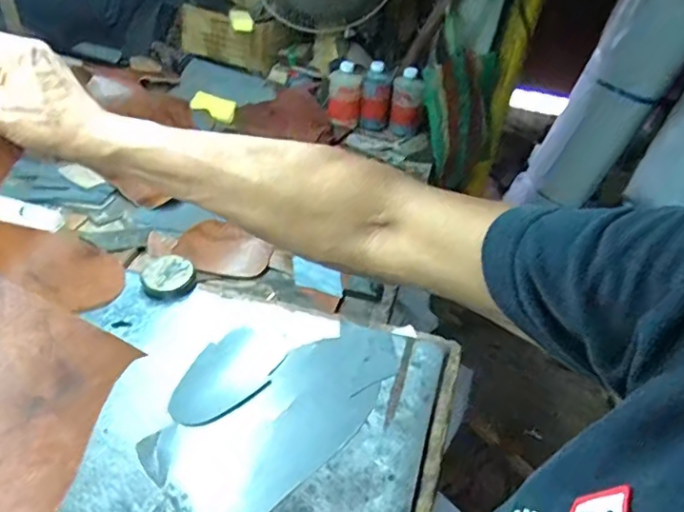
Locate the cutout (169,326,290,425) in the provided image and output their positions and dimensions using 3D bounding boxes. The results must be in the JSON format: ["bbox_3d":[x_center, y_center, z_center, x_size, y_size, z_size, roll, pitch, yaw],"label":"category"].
[{"bbox_3d":[-0.149,0.156,0.725,0.106,0.008,0.169,16,40,21],"label":"cutout"}]

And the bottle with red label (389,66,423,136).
[{"bbox_3d":[0.156,-0.371,1.310,0.077,0.144,0.062,9,41,1],"label":"bottle with red label"}]

